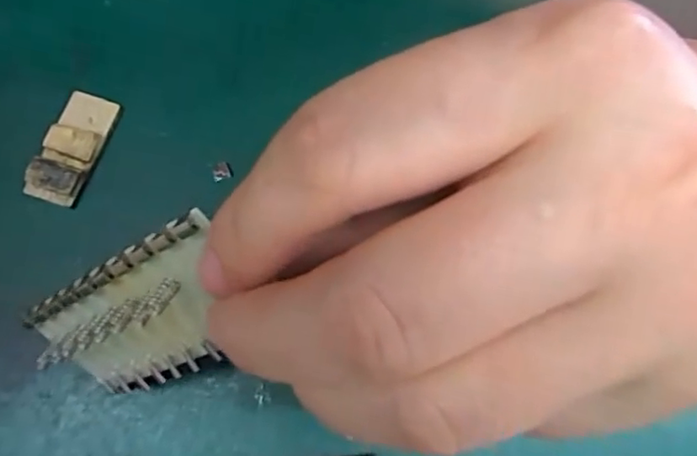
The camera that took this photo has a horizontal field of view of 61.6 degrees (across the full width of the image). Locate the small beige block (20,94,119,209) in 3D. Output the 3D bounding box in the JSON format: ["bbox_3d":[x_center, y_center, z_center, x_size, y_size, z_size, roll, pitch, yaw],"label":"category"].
[{"bbox_3d":[-0.095,-0.027,0.201,0.018,0.007,0.039,18,76,5],"label":"small beige block"}]

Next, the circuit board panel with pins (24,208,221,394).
[{"bbox_3d":[-0.053,0.024,0.143,0.033,0.087,0.004,48,39,-19],"label":"circuit board panel with pins"}]

